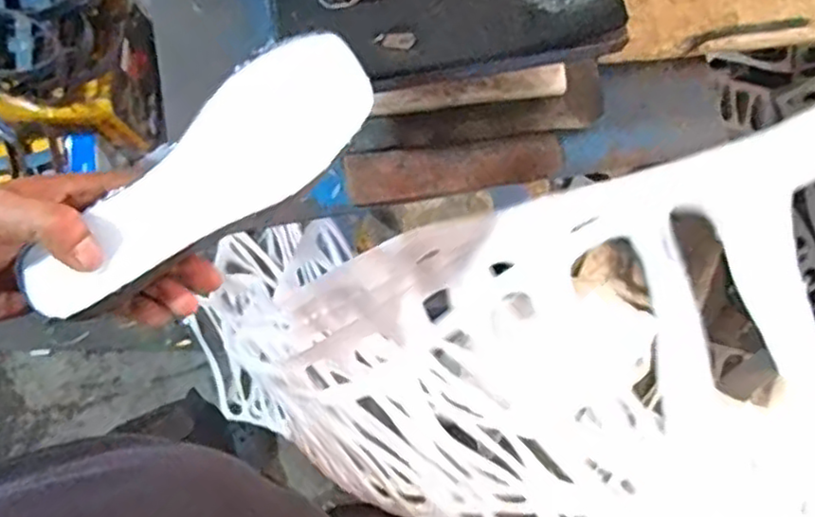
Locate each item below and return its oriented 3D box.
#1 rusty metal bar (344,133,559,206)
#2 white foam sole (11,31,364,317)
[{"bbox_3d":[0.042,-0.078,0.603,0.187,0.005,0.044,-7,98,-3],"label":"rusty metal bar"},{"bbox_3d":[-0.111,-0.044,0.381,0.215,0.013,0.071,-40,83,-6],"label":"white foam sole"}]

